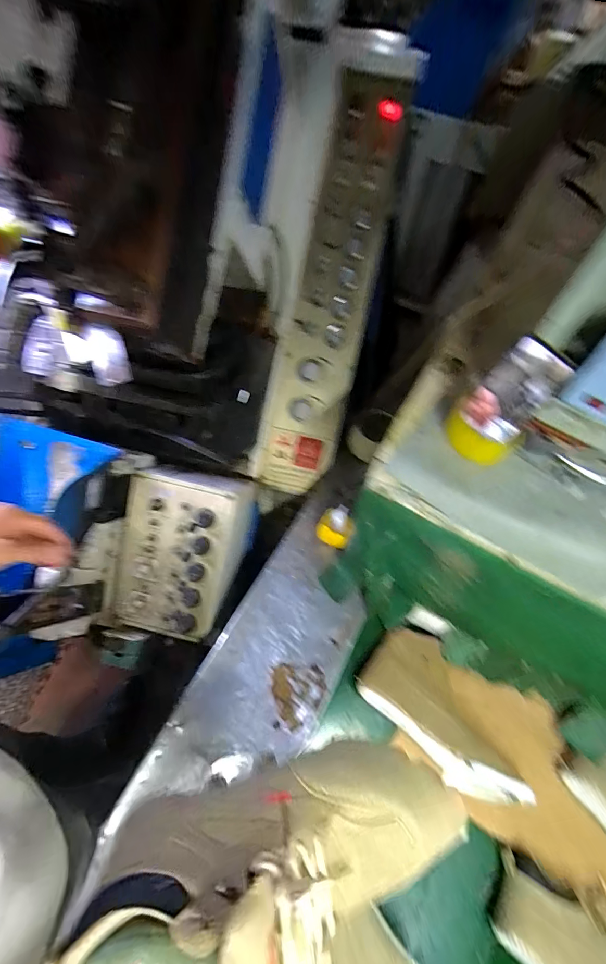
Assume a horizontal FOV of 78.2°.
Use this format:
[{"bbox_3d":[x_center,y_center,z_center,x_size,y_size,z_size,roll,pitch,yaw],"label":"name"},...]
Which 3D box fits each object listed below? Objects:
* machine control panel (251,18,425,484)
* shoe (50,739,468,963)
[{"bbox_3d":[0.058,-0.476,0.956,0.222,1.020,0.185,15,11,5],"label":"machine control panel"},{"bbox_3d":[-0.005,0.294,0.283,0.300,0.103,0.126,-2,55,-21],"label":"shoe"}]

